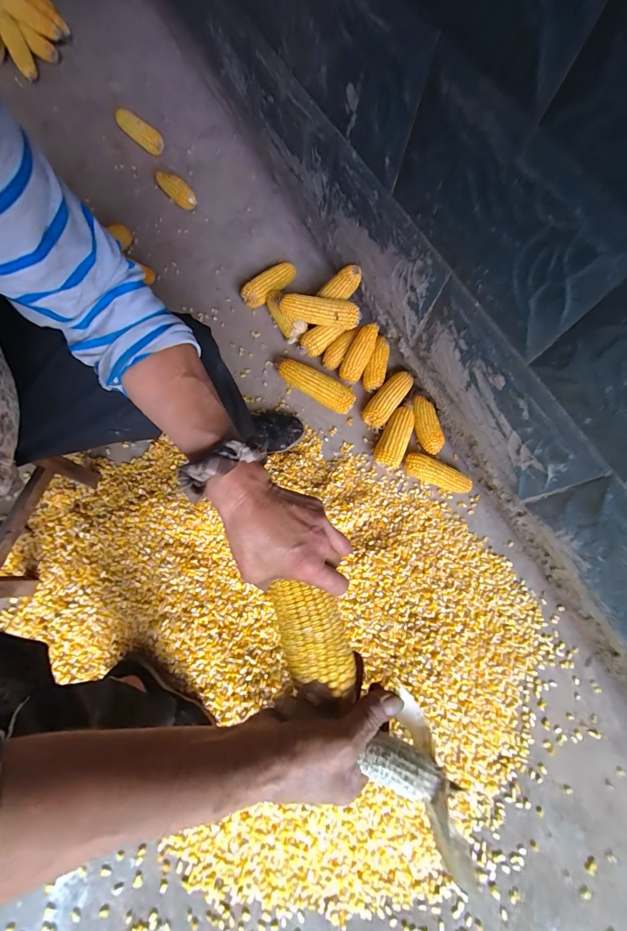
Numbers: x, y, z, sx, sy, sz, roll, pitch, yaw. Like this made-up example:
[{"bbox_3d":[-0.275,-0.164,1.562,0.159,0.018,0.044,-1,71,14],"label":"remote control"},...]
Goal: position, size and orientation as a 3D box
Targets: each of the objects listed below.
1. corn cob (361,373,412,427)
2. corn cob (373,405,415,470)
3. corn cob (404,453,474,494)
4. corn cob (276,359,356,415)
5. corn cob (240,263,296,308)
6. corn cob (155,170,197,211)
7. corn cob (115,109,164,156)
[{"bbox_3d":[0.176,-0.157,0.804,0.059,0.057,0.155,36,72,7],"label":"corn cob"},{"bbox_3d":[0.189,-0.067,0.775,0.063,0.055,0.164,27,71,4],"label":"corn cob"},{"bbox_3d":[0.278,0.020,0.761,0.156,0.050,0.051,23,71,3],"label":"corn cob"},{"bbox_3d":[0.003,-0.189,0.800,0.202,0.062,0.057,33,71,6],"label":"corn cob"},{"bbox_3d":[-0.111,-0.465,0.867,0.153,0.061,0.061,-36,78,-16],"label":"corn cob"},{"bbox_3d":[-0.391,-0.783,0.954,0.141,0.048,0.052,40,72,8],"label":"corn cob"},{"bbox_3d":[-0.525,-1.001,1.010,0.184,0.048,0.054,41,72,9],"label":"corn cob"}]

